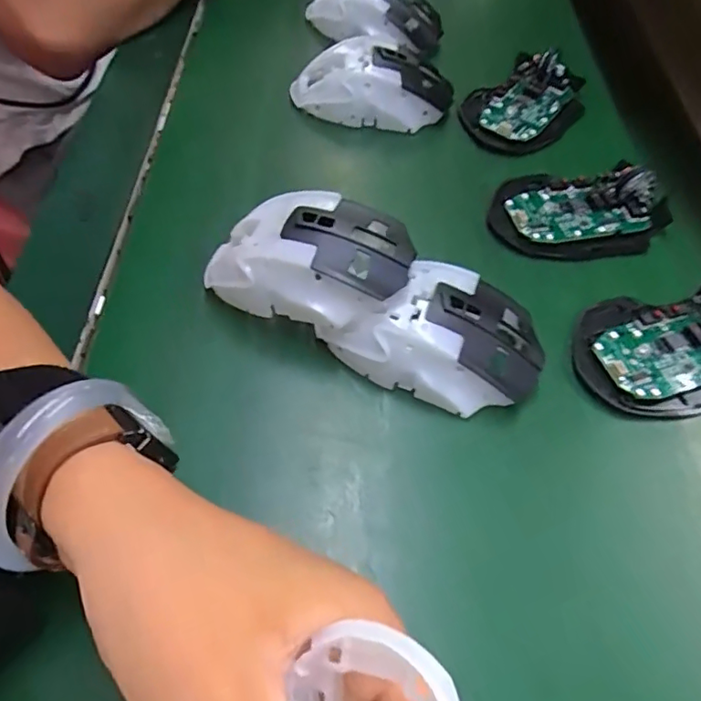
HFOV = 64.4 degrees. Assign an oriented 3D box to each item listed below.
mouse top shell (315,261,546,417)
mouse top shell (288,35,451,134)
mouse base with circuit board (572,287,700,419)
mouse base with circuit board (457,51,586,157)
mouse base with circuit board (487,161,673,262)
[{"bbox_3d":[0.043,-0.009,0.276,0.104,0.034,0.061,12,52,7],"label":"mouse top shell"},{"bbox_3d":[0.016,-0.188,0.395,0.113,0.042,0.058,4,52,0],"label":"mouse top shell"},{"bbox_3d":[0.174,-0.006,0.291,0.113,0.025,0.072,-7,52,-8],"label":"mouse base with circuit board"},{"bbox_3d":[0.129,-0.184,0.405,0.068,0.021,0.104,38,59,24],"label":"mouse base with circuit board"},{"bbox_3d":[0.145,-0.091,0.344,0.113,0.023,0.067,-4,52,-6],"label":"mouse base with circuit board"}]

